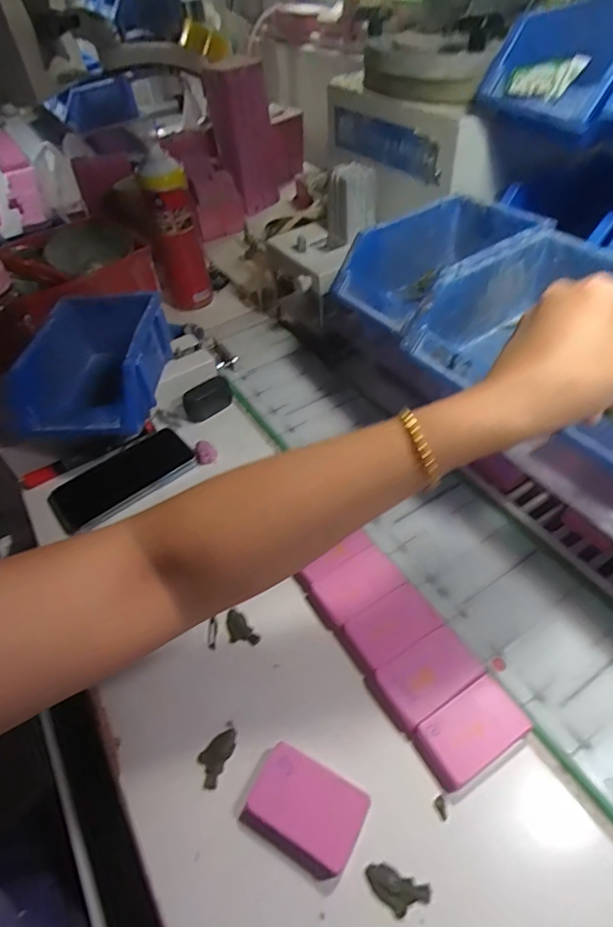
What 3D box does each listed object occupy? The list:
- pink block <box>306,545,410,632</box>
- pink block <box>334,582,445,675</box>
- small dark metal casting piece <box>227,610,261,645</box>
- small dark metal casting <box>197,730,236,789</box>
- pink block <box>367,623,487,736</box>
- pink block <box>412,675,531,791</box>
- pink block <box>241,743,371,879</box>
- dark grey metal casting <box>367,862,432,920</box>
[{"bbox_3d":[0.042,0.105,0.422,0.075,0.016,0.043,-29,52,-18],"label":"pink block"},{"bbox_3d":[0.066,0.131,0.397,0.073,0.013,0.043,-27,51,-16],"label":"pink block"},{"bbox_3d":[-0.055,0.139,0.414,0.020,0.007,0.033,-35,54,-23],"label":"small dark metal casting piece"},{"bbox_3d":[-0.065,0.208,0.357,0.020,0.009,0.038,17,53,20],"label":"small dark metal casting"},{"bbox_3d":[0.089,0.158,0.372,0.076,0.015,0.046,-28,51,-17],"label":"pink block"},{"bbox_3d":[0.114,0.185,0.346,0.072,0.017,0.043,-27,51,-16],"label":"pink block"},{"bbox_3d":[-0.001,0.225,0.325,0.070,0.018,0.052,21,54,23],"label":"pink block"},{"bbox_3d":[0.054,0.256,0.299,0.038,0.006,0.020,14,52,18],"label":"dark grey metal casting"}]

